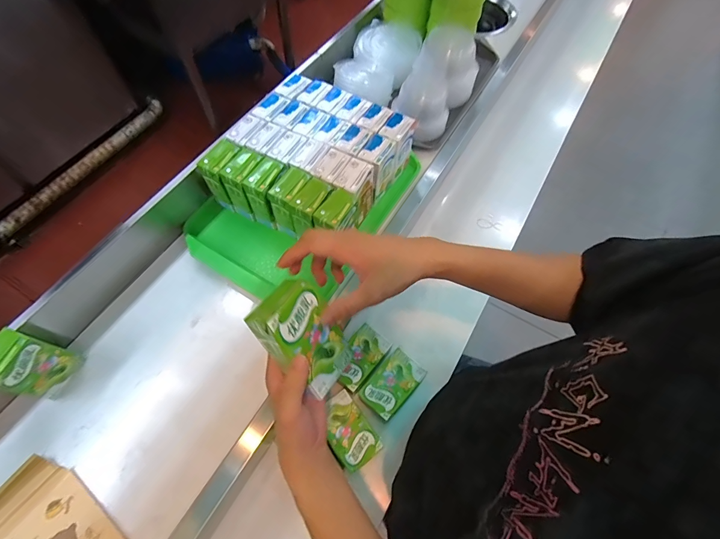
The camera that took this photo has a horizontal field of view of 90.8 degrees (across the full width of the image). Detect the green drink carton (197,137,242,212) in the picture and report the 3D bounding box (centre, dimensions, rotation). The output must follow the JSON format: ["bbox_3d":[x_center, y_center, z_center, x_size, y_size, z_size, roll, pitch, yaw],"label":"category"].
[{"bbox_3d":[-0.229,-0.164,0.619,0.043,0.096,0.072,23,64,11],"label":"green drink carton"}]

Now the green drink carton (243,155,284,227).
[{"bbox_3d":[-0.152,-0.129,0.599,0.047,0.096,0.067,26,65,13],"label":"green drink carton"}]

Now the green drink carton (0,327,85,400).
[{"bbox_3d":[-0.435,0.125,0.469,0.048,0.097,0.063,19,64,10],"label":"green drink carton"}]

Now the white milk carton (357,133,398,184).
[{"bbox_3d":[0.030,-0.186,0.620,0.051,0.079,0.070,32,66,15],"label":"white milk carton"}]

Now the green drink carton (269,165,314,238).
[{"bbox_3d":[-0.111,-0.111,0.594,0.045,0.095,0.068,27,65,13],"label":"green drink carton"}]

